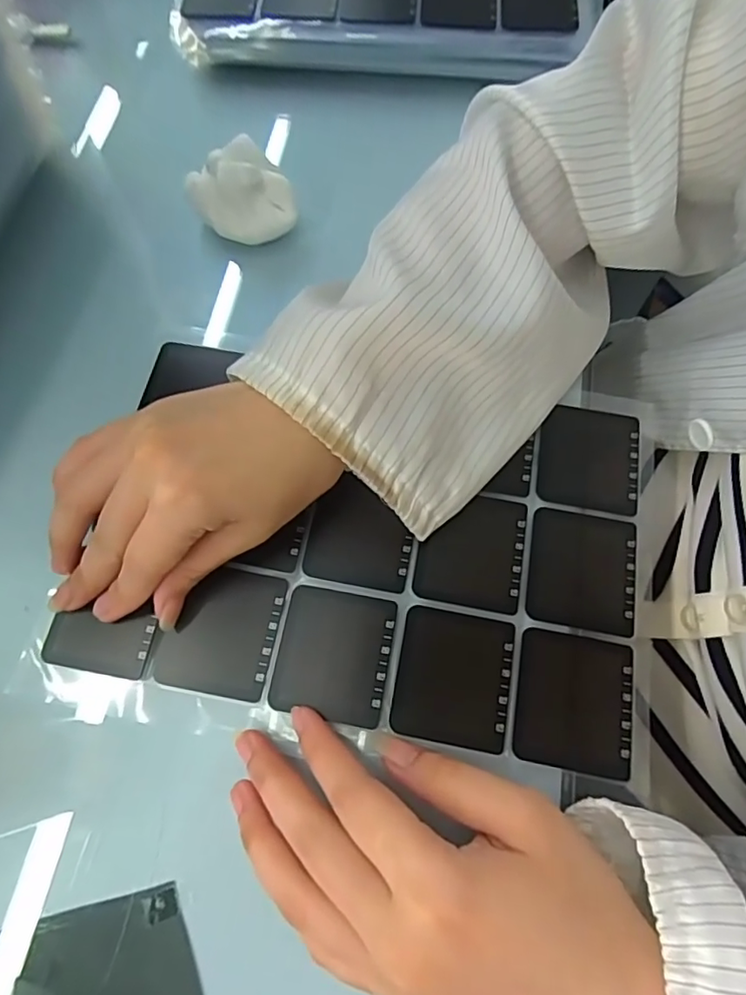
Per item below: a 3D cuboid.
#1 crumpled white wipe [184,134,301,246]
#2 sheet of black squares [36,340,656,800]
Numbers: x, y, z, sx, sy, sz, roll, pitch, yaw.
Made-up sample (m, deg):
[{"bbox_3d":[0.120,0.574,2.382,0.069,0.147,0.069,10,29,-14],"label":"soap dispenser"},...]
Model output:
[{"bbox_3d":[-0.074,-0.172,0.314,0.052,0.047,0.040,-27,72,-10],"label":"crumpled white wipe"},{"bbox_3d":[0.000,0.018,0.265,0.261,0.004,0.177,10,69,4],"label":"sheet of black squares"}]

